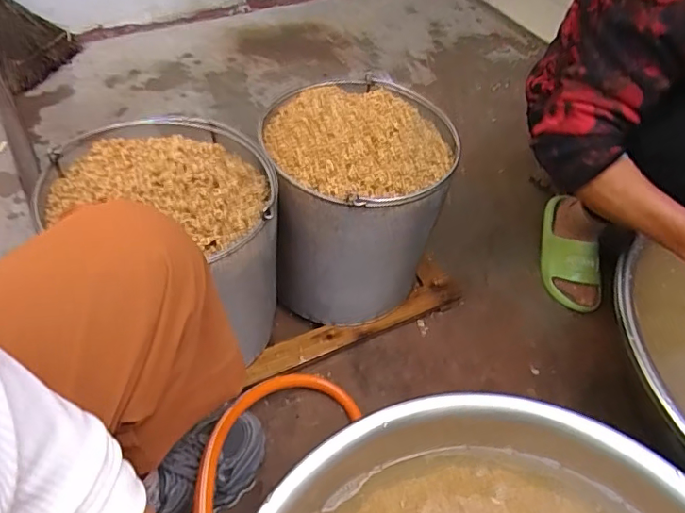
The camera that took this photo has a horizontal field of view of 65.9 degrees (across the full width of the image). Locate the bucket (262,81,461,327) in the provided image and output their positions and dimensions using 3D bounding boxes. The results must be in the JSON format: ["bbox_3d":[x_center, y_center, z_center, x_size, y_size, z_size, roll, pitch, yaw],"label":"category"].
[{"bbox_3d":[0.012,-0.090,0.859,0.268,0.322,0.263,3,50,-3],"label":"bucket"}]

